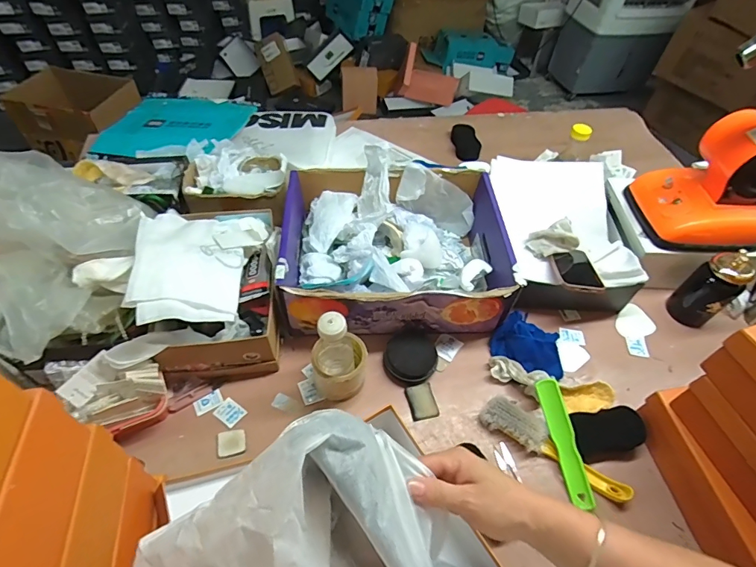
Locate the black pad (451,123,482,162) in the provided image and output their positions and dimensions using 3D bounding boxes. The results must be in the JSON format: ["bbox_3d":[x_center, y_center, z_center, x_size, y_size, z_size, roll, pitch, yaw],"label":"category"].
[{"bbox_3d":[0.242,-0.388,1.182,0.067,0.039,0.132,-9,53,-10],"label":"black pad"}]

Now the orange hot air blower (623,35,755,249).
[{"bbox_3d":[0.622,-0.266,0.671,0.202,0.473,0.218,-34,62,-26],"label":"orange hot air blower"}]

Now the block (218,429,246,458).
[{"bbox_3d":[-0.228,0.249,0.669,0.043,0.010,0.040,-7,53,-9],"label":"block"}]

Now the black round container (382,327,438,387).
[{"bbox_3d":[0.057,0.130,0.758,0.089,0.035,0.095,2,52,-2],"label":"black round container"}]

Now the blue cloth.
[{"bbox_3d":[0.283,0.109,0.777,0.133,0.048,0.115,36,59,22],"label":"blue cloth"}]

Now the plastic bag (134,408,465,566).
[{"bbox_3d":[-0.013,0.202,0.309,0.211,0.133,0.178,34,58,21],"label":"plastic bag"}]

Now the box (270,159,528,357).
[{"bbox_3d":[0.027,-0.069,0.836,0.390,0.151,0.329,-1,52,-4],"label":"box"}]

